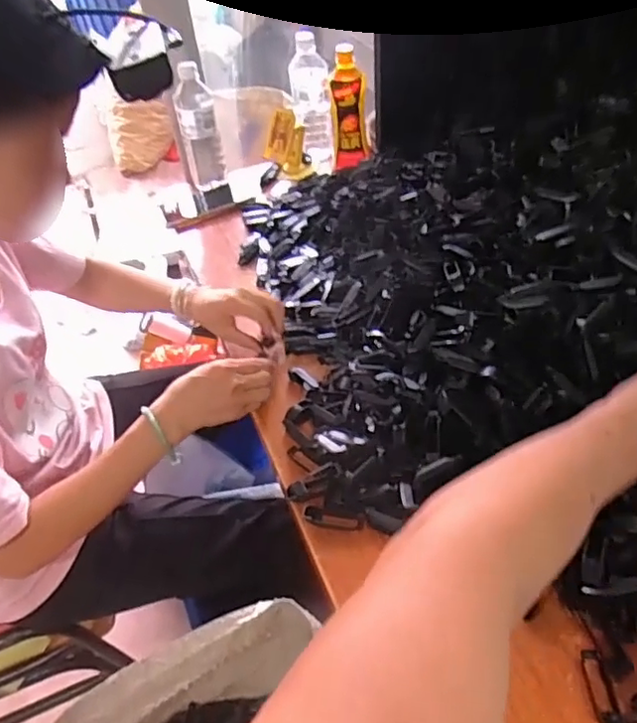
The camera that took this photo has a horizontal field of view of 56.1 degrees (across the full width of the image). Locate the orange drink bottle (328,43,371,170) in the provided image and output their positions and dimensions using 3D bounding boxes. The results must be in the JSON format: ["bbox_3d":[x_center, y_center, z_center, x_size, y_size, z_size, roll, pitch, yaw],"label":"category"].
[{"bbox_3d":[0.056,-0.443,1.058,0.067,0.189,0.069,-3,43,5],"label":"orange drink bottle"}]

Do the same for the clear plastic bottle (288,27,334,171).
[{"bbox_3d":[-0.011,-0.470,1.097,0.067,0.219,0.059,-4,42,4],"label":"clear plastic bottle"}]

